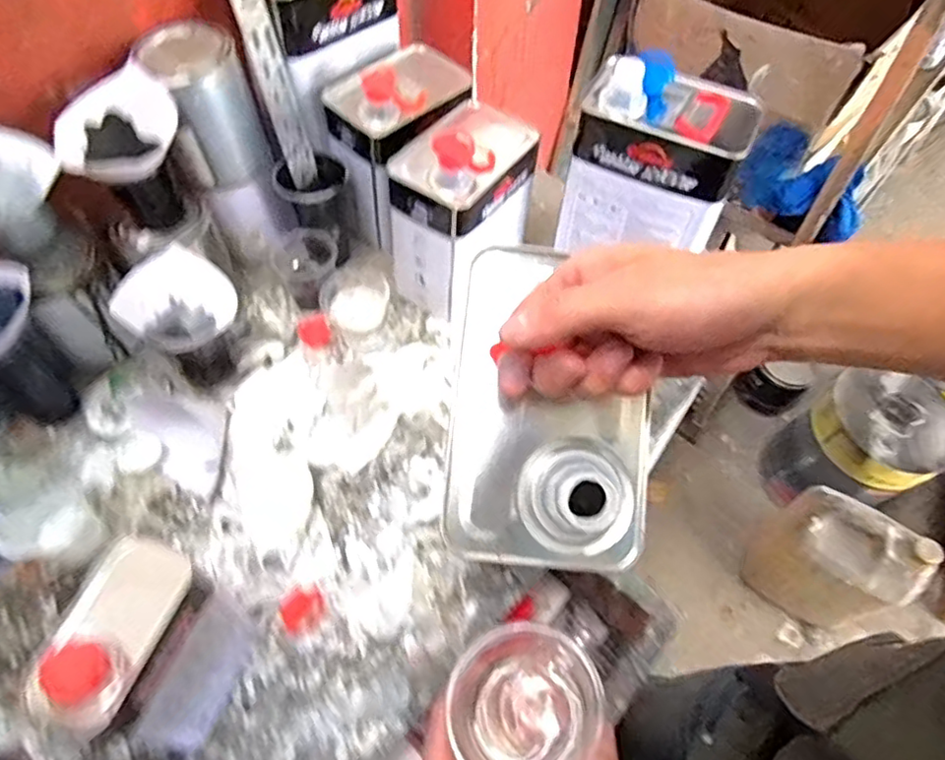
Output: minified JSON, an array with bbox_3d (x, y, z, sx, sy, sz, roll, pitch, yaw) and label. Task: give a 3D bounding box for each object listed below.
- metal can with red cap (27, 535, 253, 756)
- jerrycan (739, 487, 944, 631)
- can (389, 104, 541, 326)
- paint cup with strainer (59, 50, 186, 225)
[{"bbox_3d":[-0.227,0.204,0.464,0.057,0.201,0.112,15,57,8],"label":"metal can with red cap"},{"bbox_3d":[0.735,0.381,1.294,0.270,0.351,0.143,34,61,19],"label":"jerrycan"},{"bbox_3d":[-0.011,-0.206,0.734,0.110,0.207,0.164,32,61,18],"label":"can"},{"bbox_3d":[-0.348,-0.226,0.644,0.113,0.126,0.113,-25,60,-18],"label":"paint cup with strainer"}]

